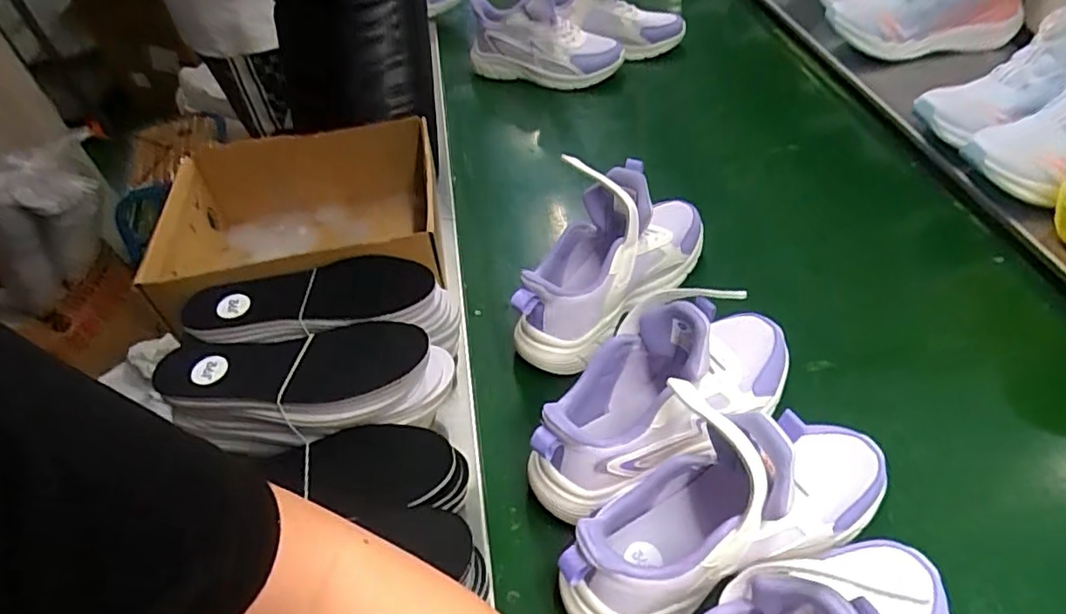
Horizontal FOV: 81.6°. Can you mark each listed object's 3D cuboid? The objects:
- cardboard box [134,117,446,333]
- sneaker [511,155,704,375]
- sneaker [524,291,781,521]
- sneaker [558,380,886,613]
[{"bbox_3d":[-0.231,-0.080,0.643,0.267,0.107,0.250,-9,46,-2],"label":"cardboard box"},{"bbox_3d":[0.073,-0.052,0.601,0.094,0.148,0.243,31,57,31],"label":"sneaker"},{"bbox_3d":[0.105,0.064,0.484,0.237,0.147,0.090,-34,51,-24],"label":"sneaker"},{"bbox_3d":[0.134,0.132,0.420,0.248,0.143,0.118,-19,47,-11],"label":"sneaker"}]

